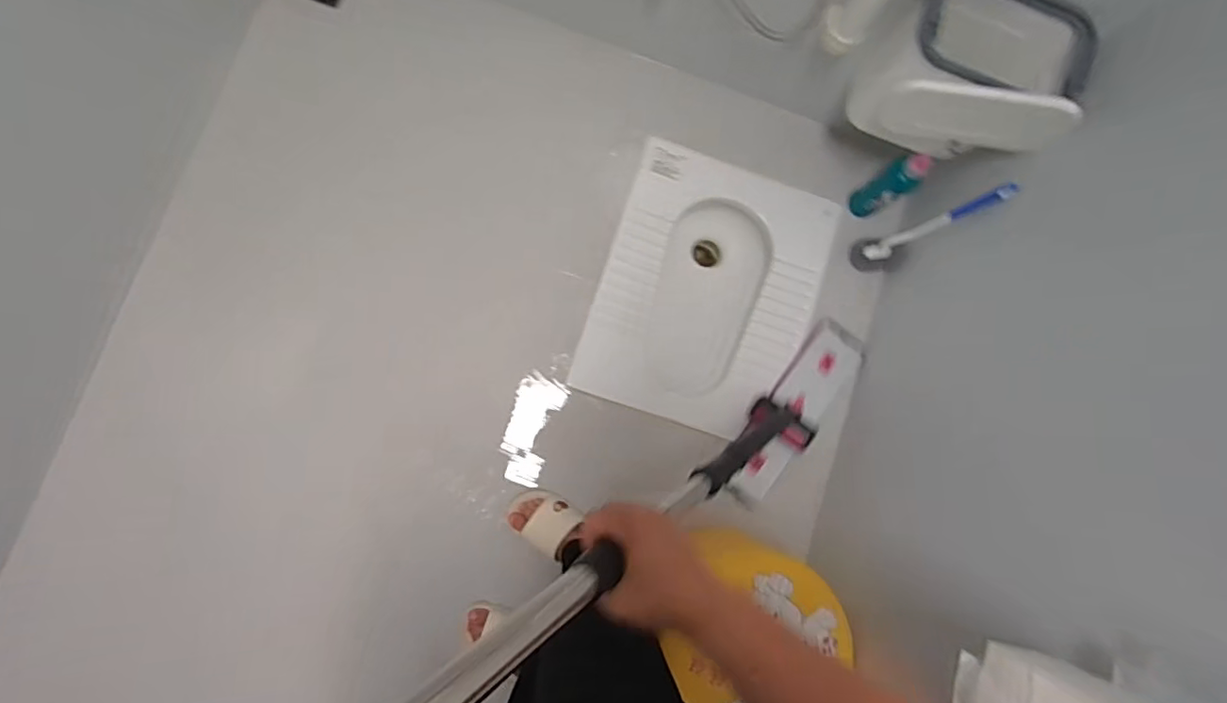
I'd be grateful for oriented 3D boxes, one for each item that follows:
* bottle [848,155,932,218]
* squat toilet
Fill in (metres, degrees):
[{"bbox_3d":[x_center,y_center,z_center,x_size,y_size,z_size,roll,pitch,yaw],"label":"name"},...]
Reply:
[{"bbox_3d":[0.536,-0.324,1.156,0.048,0.231,0.060,-33,89,-9],"label":"bottle"},{"bbox_3d":[0.190,-0.114,1.315,0.446,0.217,0.540,18,83,-5],"label":"squat toilet"}]

